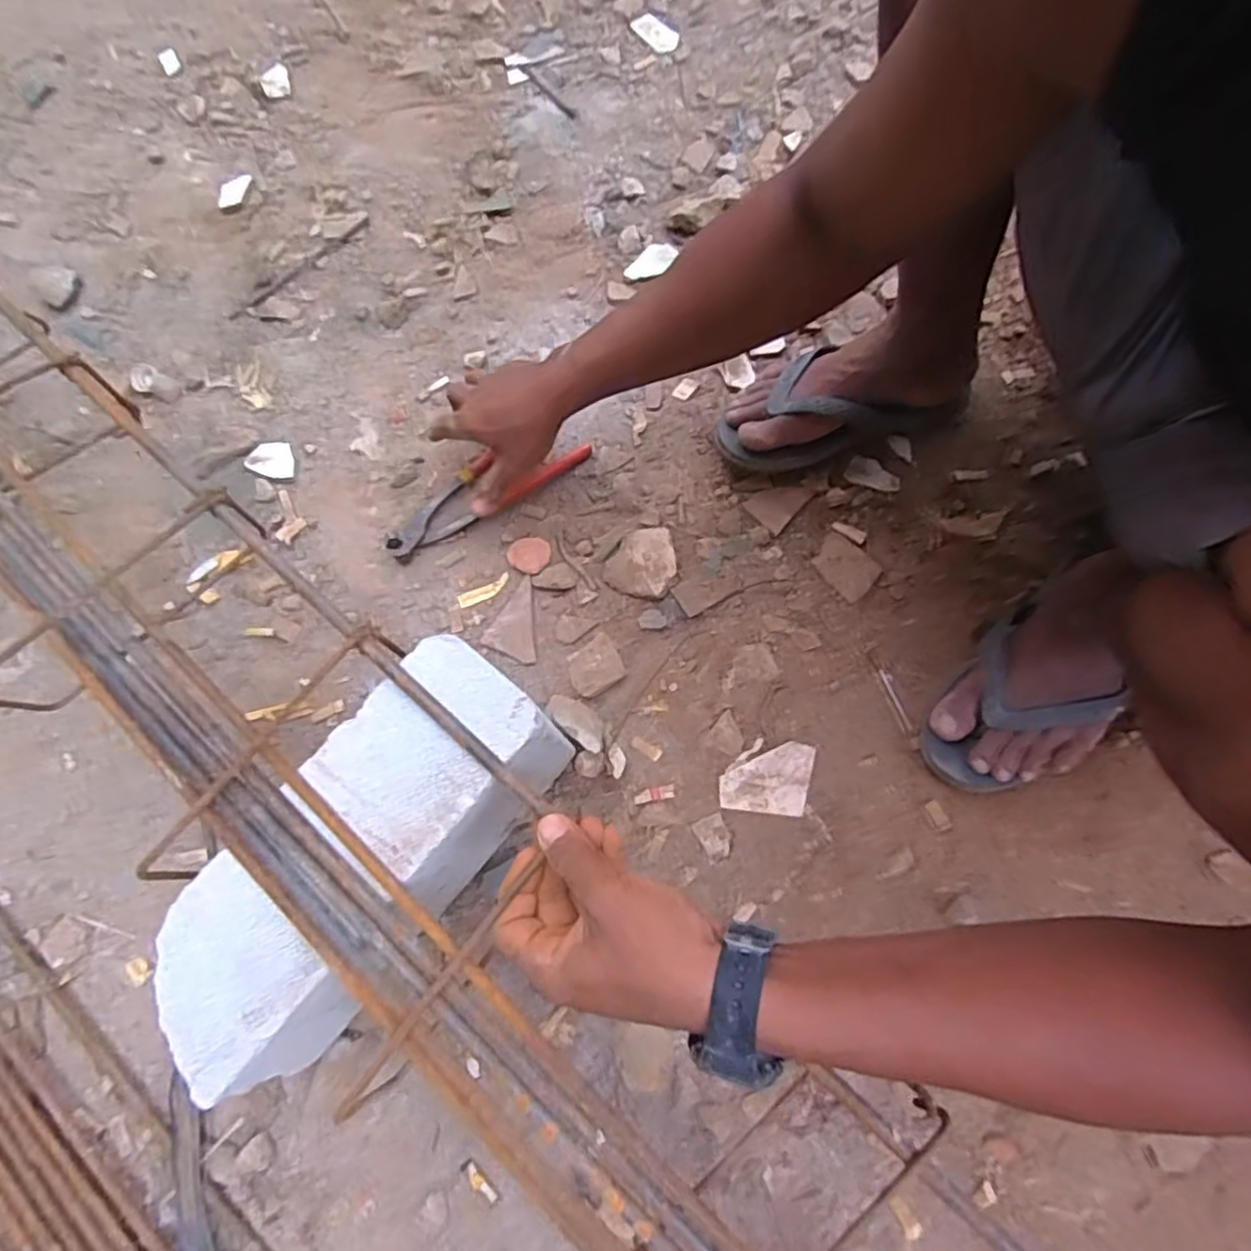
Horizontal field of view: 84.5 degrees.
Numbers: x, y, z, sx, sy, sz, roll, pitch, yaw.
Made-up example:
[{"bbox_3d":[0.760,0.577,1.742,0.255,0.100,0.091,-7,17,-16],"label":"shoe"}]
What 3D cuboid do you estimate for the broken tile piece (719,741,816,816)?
[{"bbox_3d":[0.124,0.132,0.604,0.078,0.004,0.061,4,73,7],"label":"broken tile piece"}]

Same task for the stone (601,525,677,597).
[{"bbox_3d":[0.014,-0.060,0.660,0.068,0.018,0.066,0,74,1],"label":"stone"}]

